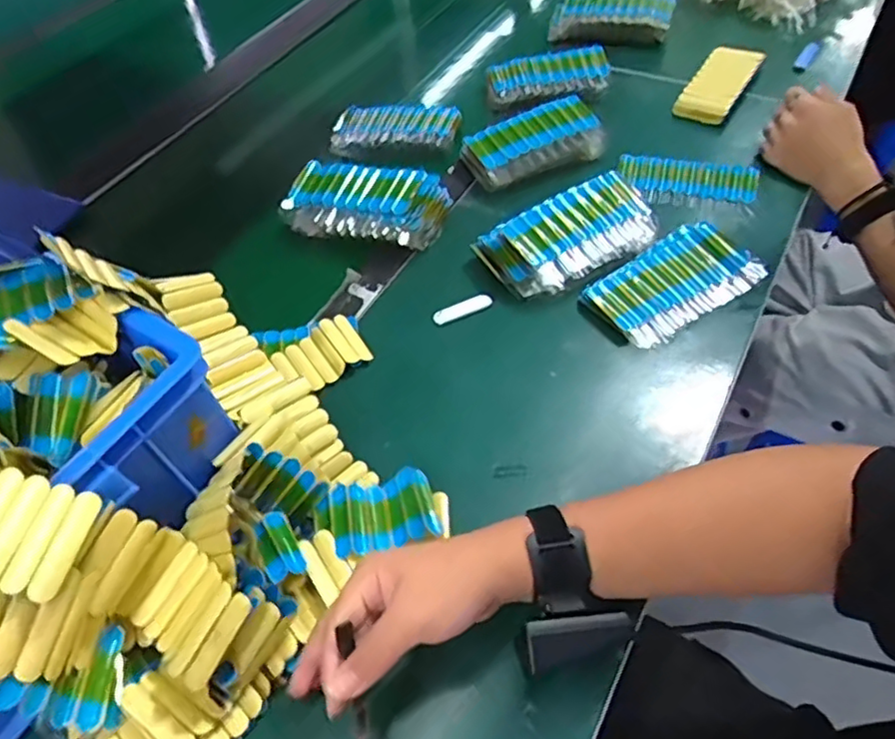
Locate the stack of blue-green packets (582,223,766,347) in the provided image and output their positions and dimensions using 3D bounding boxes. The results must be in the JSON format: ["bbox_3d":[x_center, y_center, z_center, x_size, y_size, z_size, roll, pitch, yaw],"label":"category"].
[{"bbox_3d":[0.227,-0.086,0.624,0.168,0.025,0.099,-31,57,-17],"label":"stack of blue-green packets"}]

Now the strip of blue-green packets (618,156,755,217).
[{"bbox_3d":[0.278,-0.218,0.727,0.150,0.019,0.074,9,55,11],"label":"strip of blue-green packets"}]

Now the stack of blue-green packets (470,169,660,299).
[{"bbox_3d":[0.129,-0.141,0.656,0.183,0.041,0.101,-26,55,-14],"label":"stack of blue-green packets"}]

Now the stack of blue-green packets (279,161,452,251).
[{"bbox_3d":[-0.098,-0.189,0.708,0.184,0.048,0.102,8,54,10],"label":"stack of blue-green packets"}]

